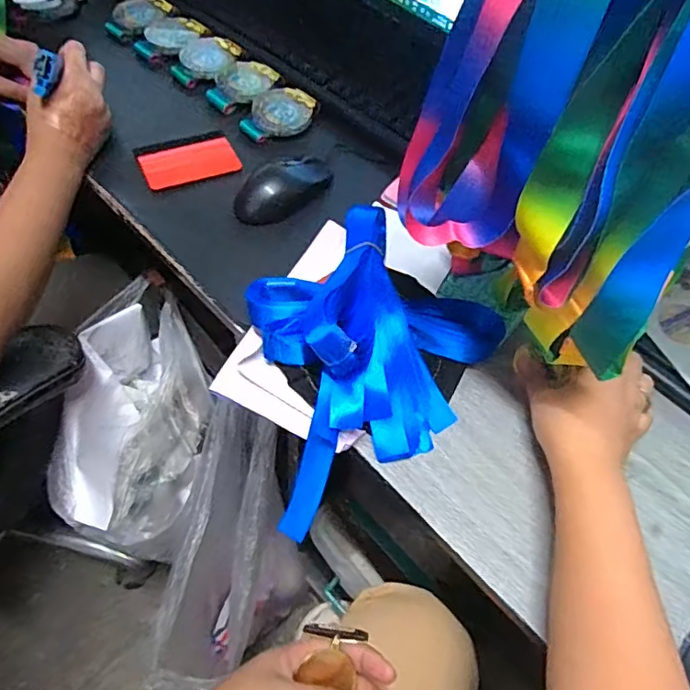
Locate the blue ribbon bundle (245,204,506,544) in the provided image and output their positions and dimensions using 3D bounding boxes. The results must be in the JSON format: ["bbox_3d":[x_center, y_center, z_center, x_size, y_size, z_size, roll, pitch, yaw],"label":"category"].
[{"bbox_3d":[0.001,0.010,0.452,0.187,0.108,0.243,41,69,21],"label":"blue ribbon bundle"}]

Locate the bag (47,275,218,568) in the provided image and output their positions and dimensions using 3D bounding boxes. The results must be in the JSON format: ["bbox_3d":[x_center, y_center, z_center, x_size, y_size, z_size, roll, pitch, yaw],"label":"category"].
[{"bbox_3d":[-0.243,0.078,0.658,0.158,0.124,0.286,5,56,-2],"label":"bag"}]

